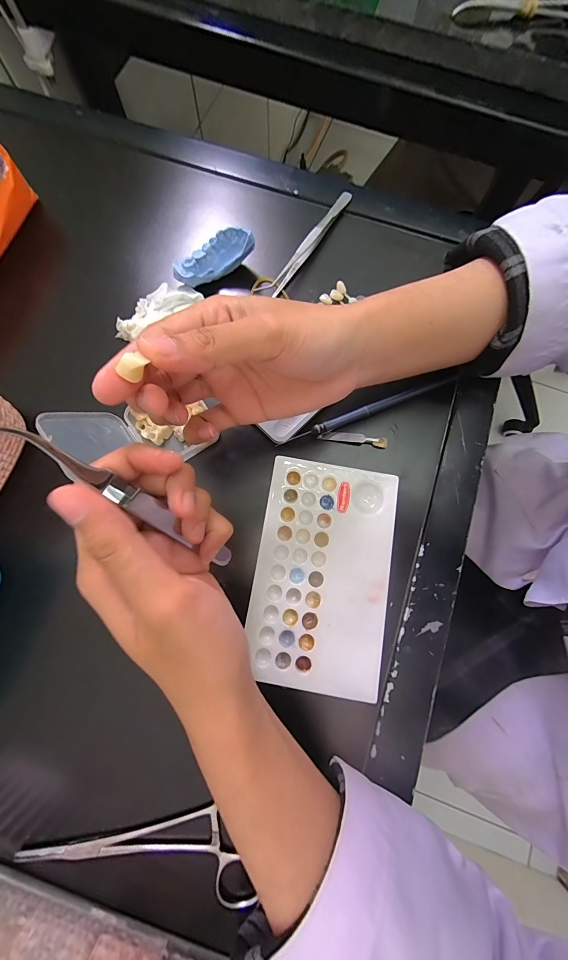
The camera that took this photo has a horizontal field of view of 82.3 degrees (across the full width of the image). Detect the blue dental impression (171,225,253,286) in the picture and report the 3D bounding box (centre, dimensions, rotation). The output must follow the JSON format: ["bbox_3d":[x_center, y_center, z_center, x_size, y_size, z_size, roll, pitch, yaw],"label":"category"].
[{"bbox_3d":[-0.060,-0.186,0.269,0.068,0.024,0.022,-25,79,-6],"label":"blue dental impression"}]

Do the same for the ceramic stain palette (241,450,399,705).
[{"bbox_3d":[0.028,0.063,0.231,0.091,0.010,0.150,10,78,1],"label":"ceramic stain palette"}]

